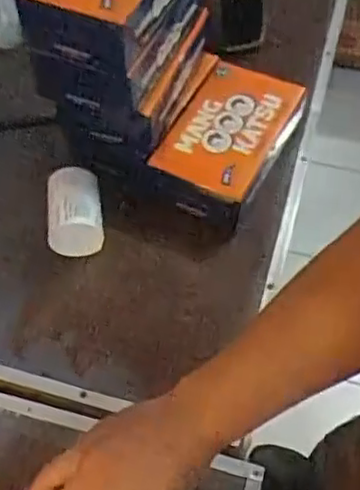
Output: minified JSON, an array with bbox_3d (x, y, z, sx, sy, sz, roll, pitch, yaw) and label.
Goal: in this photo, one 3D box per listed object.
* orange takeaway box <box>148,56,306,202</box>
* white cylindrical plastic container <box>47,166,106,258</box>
[{"bbox_3d":[0.057,-0.126,0.736,0.108,0.037,0.171,26,61,16],"label":"orange takeaway box"},{"bbox_3d":[-0.111,-0.033,0.722,0.057,0.056,0.083,-5,57,-3],"label":"white cylindrical plastic container"}]

